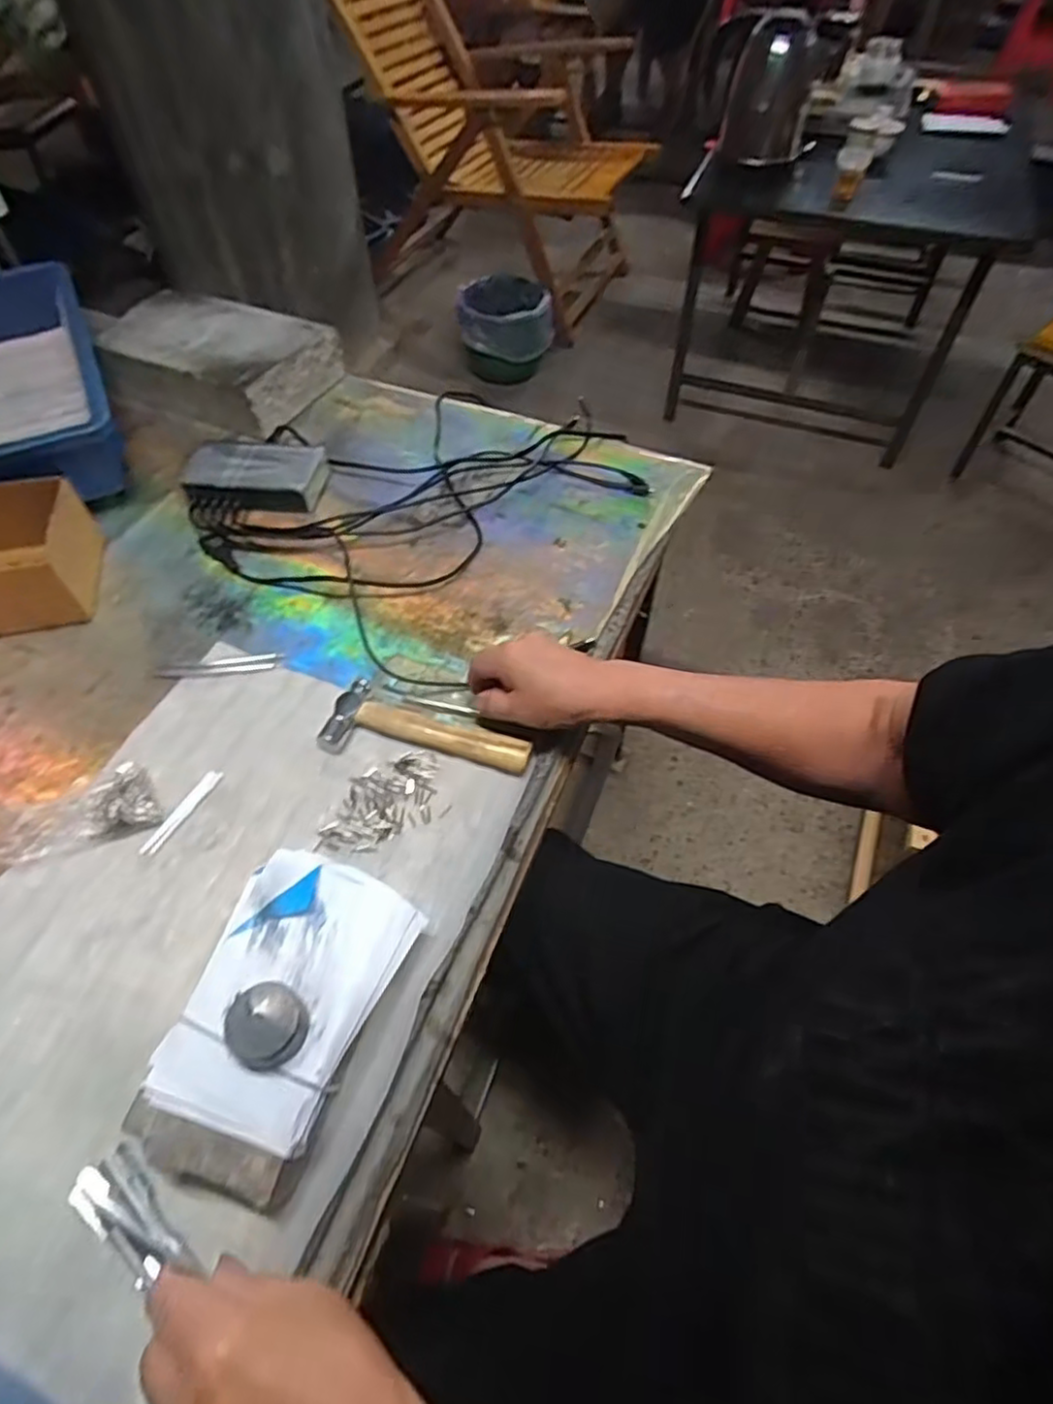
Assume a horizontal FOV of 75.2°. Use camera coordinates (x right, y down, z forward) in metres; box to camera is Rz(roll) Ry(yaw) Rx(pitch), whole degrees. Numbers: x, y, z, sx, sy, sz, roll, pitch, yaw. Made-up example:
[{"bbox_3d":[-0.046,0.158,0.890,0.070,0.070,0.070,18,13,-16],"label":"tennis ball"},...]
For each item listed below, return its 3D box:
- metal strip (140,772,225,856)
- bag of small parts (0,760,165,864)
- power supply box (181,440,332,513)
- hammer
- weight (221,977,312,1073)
[{"bbox_3d":[-0.248,0.079,0.493,0.012,0.004,0.073,23,58,15],"label":"metal strip"},{"bbox_3d":[-0.313,0.079,0.476,0.096,0.024,0.057,-25,58,-34],"label":"bag of small parts"},{"bbox_3d":[-0.271,-0.226,0.685,0.132,0.034,0.076,-2,55,-2],"label":"power supply box"},{"bbox_3d":[-0.073,0.022,0.526,0.155,0.021,0.052,10,55,6],"label":"hammer"},{"bbox_3d":[-0.140,0.173,0.368,0.038,0.021,0.039,0,55,-1],"label":"weight"}]

